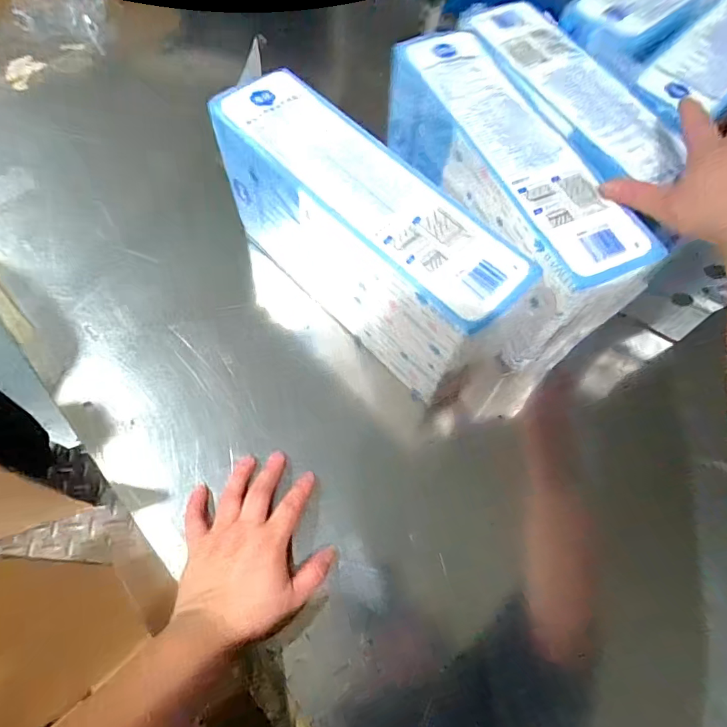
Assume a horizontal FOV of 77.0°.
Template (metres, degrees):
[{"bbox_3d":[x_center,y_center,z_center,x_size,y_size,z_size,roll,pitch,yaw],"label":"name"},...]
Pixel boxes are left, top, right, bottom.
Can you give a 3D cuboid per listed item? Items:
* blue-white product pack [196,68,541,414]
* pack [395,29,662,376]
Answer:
[{"bbox_3d":[0.002,-0.120,0.438,0.096,0.142,0.331,-41,73,-19],"label":"blue-white product pack"},{"bbox_3d":[0.129,-0.171,0.456,0.088,0.132,0.320,-23,71,-13],"label":"pack"}]

